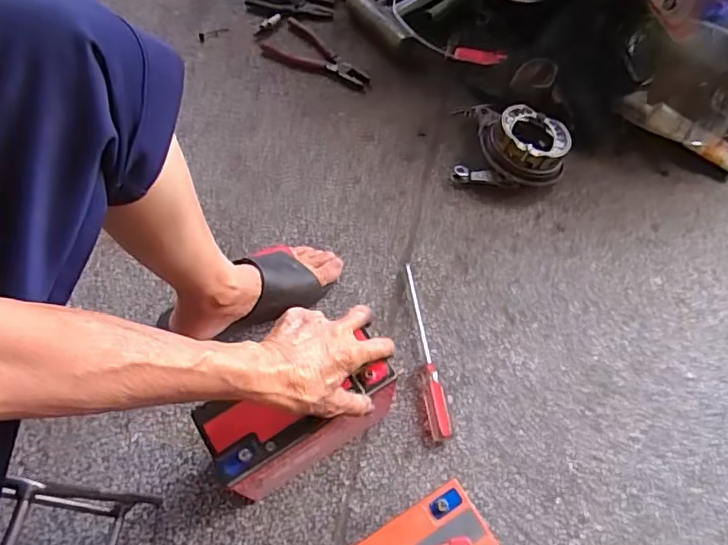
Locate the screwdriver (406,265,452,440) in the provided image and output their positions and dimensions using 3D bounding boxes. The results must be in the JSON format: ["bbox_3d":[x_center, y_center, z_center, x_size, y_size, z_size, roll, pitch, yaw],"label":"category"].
[{"bbox_3d":[0.074,0.090,0.685,0.022,0.028,0.228,-6,63,-7],"label":"screwdriver"}]

